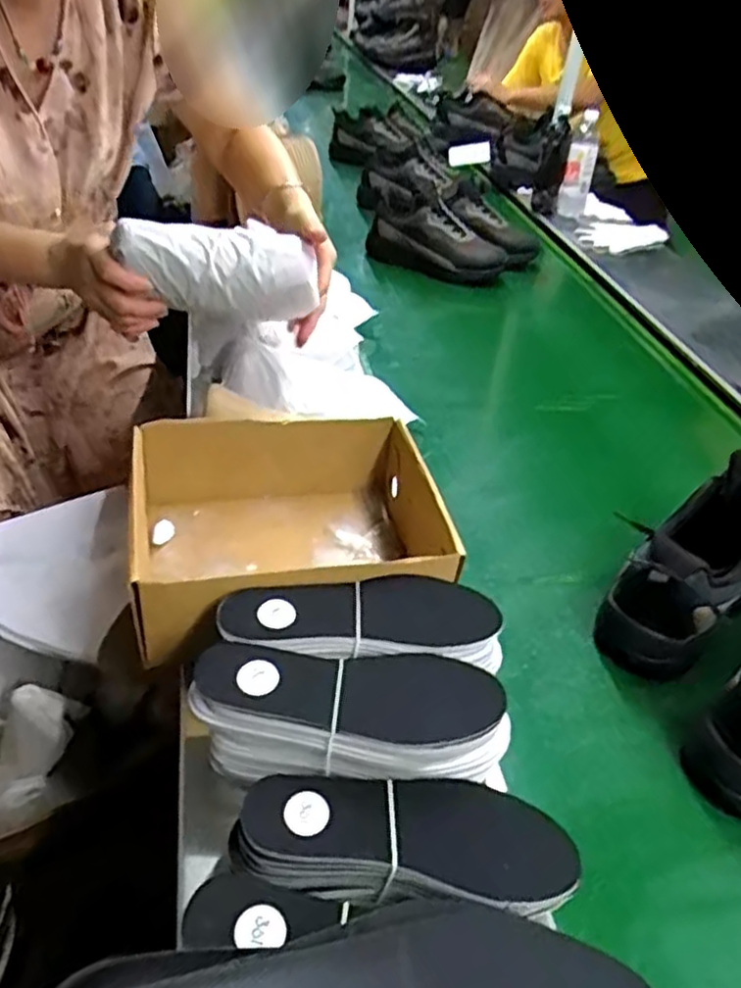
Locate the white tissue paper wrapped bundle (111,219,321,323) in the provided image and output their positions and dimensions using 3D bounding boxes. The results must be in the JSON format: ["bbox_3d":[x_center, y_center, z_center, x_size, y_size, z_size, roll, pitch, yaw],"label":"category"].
[{"bbox_3d":[-0.156,-0.233,0.744,0.186,0.084,0.071,-6,40,-16],"label":"white tissue paper wrapped bundle"}]

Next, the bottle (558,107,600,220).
[{"bbox_3d":[0.491,-0.765,1.701,0.069,0.220,0.069,17,39,11],"label":"bottle"}]

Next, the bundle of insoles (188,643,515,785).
[{"bbox_3d":[-0.014,0.162,0.518,0.220,0.073,0.083,1,39,-8],"label":"bundle of insoles"}]

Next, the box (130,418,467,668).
[{"bbox_3d":[-0.078,0.035,0.682,0.268,0.106,0.246,-4,40,-15],"label":"box"}]

